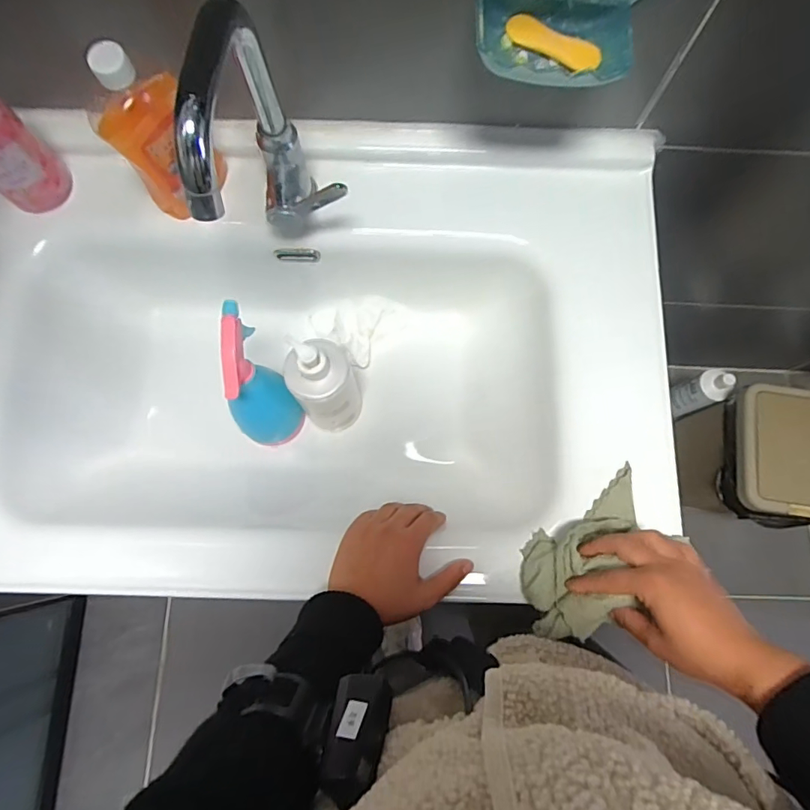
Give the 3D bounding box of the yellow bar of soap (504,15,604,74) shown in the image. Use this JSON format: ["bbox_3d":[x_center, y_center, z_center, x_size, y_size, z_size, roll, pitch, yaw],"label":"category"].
[{"bbox_3d":[0.123,-0.298,0.402,0.080,0.009,0.024,24,78,4],"label":"yellow bar of soap"}]

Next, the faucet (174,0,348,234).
[{"bbox_3d":[-0.119,-0.196,0.422,0.066,0.236,0.172,15,77,2],"label":"faucet"}]

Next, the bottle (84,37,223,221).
[{"bbox_3d":[-0.232,-0.245,0.462,0.076,0.171,0.053,-37,81,-9],"label":"bottle"}]

